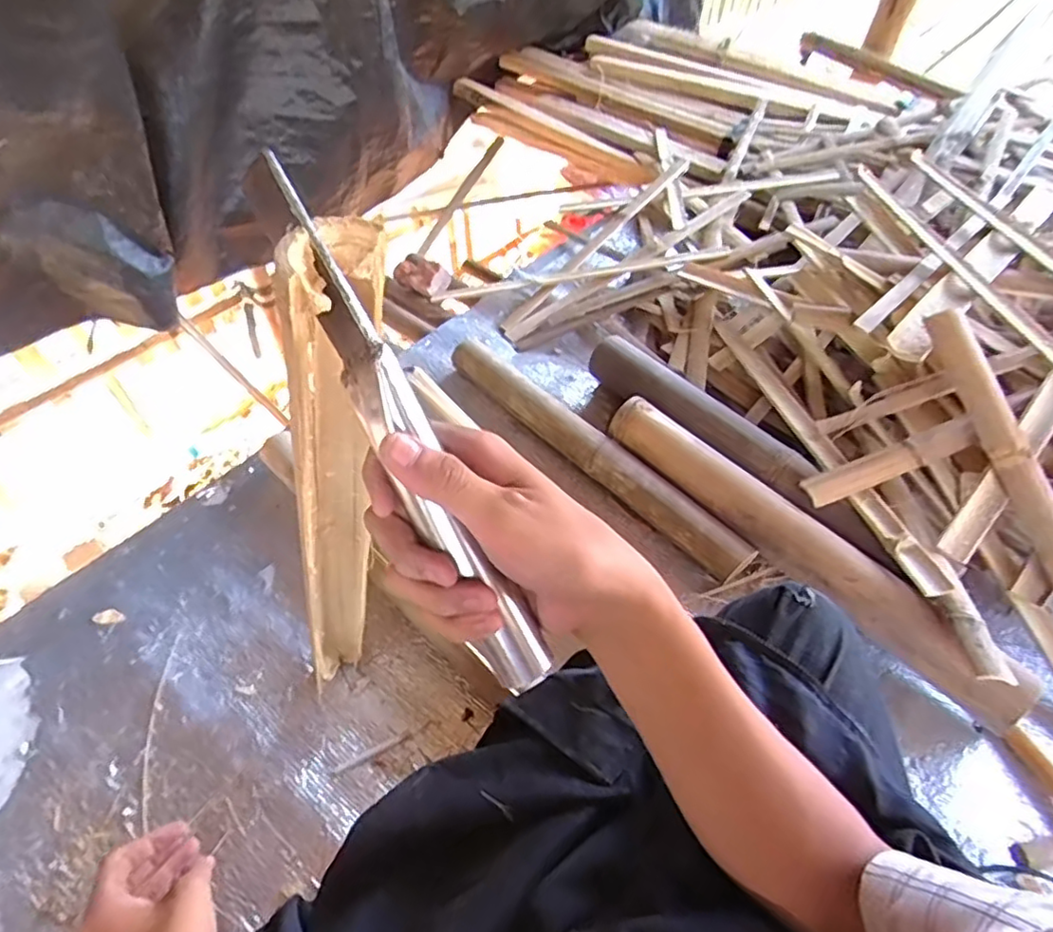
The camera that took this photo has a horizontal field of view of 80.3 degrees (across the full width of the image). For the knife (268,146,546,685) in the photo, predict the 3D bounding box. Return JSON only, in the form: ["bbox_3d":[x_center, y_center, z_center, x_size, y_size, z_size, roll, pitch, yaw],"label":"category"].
[{"bbox_3d":[-0.055,-0.004,0.299,0.026,0.262,0.031,-33,15,-30],"label":"knife"}]

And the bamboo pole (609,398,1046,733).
[{"bbox_3d":[0.300,0.079,0.723,0.063,0.058,0.525,-29,57,-27],"label":"bamboo pole"}]

